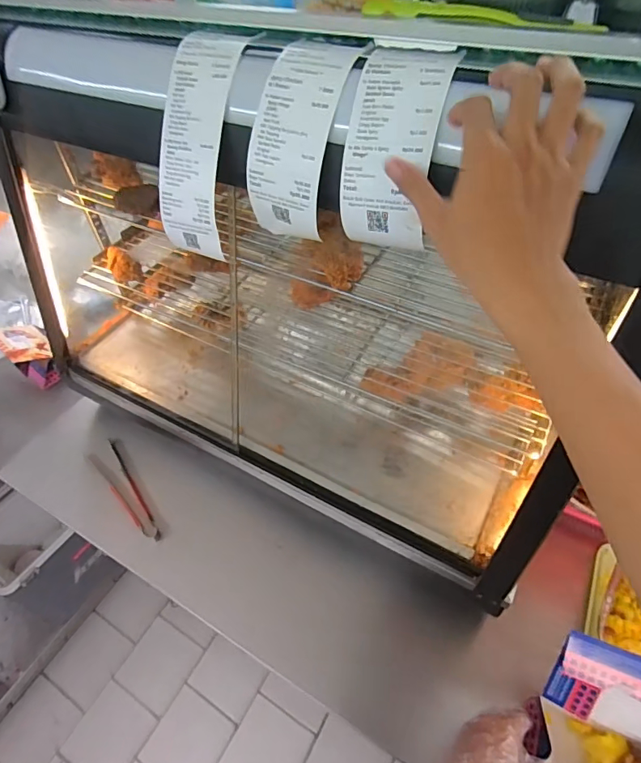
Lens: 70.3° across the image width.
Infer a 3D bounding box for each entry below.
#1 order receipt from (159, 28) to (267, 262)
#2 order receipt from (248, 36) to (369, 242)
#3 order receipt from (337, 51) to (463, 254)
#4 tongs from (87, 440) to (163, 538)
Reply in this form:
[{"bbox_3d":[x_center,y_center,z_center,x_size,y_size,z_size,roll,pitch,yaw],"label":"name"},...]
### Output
[{"bbox_3d":[-0.131,-0.252,0.489,0.081,0.223,0.042,18,20,18],"label":"order receipt"},{"bbox_3d":[-0.022,-0.232,0.443,0.081,0.178,0.048,24,24,22],"label":"order receipt"},{"bbox_3d":[0.063,-0.205,0.399,0.079,0.162,0.043,14,16,15],"label":"order receipt"},{"bbox_3d":[-0.363,0.202,0.861,0.055,0.029,0.255,-36,56,-25],"label":"tongs"}]

